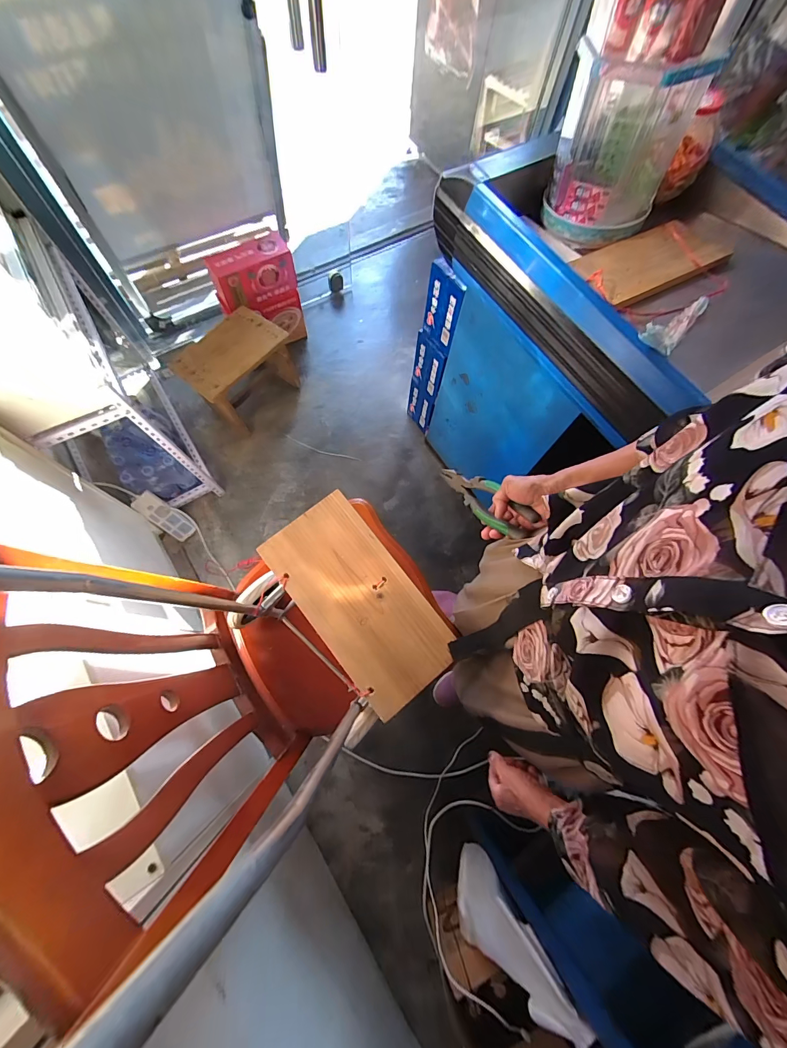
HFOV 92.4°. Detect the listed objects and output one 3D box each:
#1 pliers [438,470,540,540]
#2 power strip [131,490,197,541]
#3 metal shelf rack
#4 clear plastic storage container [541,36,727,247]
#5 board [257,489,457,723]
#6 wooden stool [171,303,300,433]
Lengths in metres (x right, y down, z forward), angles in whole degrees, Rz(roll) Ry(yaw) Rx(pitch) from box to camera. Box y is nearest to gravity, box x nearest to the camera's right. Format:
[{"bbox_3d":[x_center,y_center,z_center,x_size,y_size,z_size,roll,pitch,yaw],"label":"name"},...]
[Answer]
[{"bbox_3d":[0.138,-0.042,0.587,0.014,0.056,0.197,3,30,-36],"label":"pliers"},{"bbox_3d":[-0.747,-0.026,1.237,0.192,0.047,0.077,48,70,-30],"label":"power strip"},{"bbox_3d":[-0.866,-0.410,1.159,0.223,0.554,0.669,-31,75,-12],"label":"metal shelf rack"},{"bbox_3d":[0.405,-0.684,0.679,0.199,0.232,0.194,12,71,1],"label":"clear plastic storage container"},{"bbox_3d":[-0.058,0.121,0.630,0.163,0.022,0.345,-37,77,-14],"label":"board"},{"bbox_3d":[-0.545,-0.537,1.365,0.205,0.275,0.358,39,74,10],"label":"wooden stool"}]

